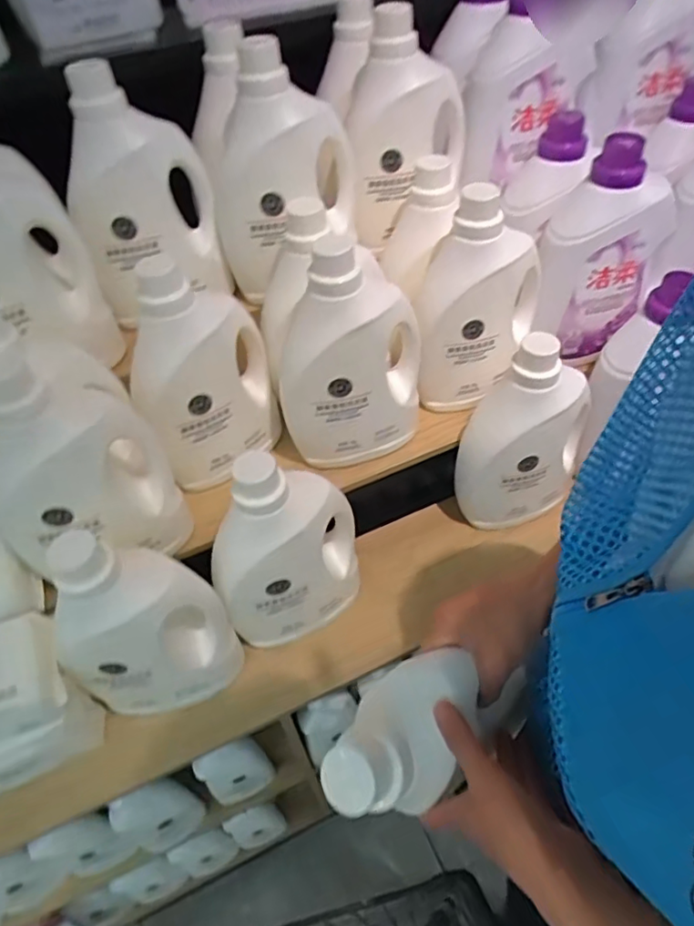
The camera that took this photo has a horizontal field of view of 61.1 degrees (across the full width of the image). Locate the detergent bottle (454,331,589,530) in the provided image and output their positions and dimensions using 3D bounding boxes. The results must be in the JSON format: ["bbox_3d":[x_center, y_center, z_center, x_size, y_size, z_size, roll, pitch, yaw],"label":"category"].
[{"bbox_3d":[0.238,-0.038,0.821,0.177,0.288,0.101,-20,50,-13],"label":"detergent bottle"}]

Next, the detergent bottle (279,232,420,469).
[{"bbox_3d":[0.006,-0.135,0.756,0.190,0.286,0.096,-17,49,-10],"label":"detergent bottle"}]

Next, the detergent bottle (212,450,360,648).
[{"bbox_3d":[-0.075,0.106,0.719,0.190,0.293,0.084,-20,50,-12],"label":"detergent bottle"}]

